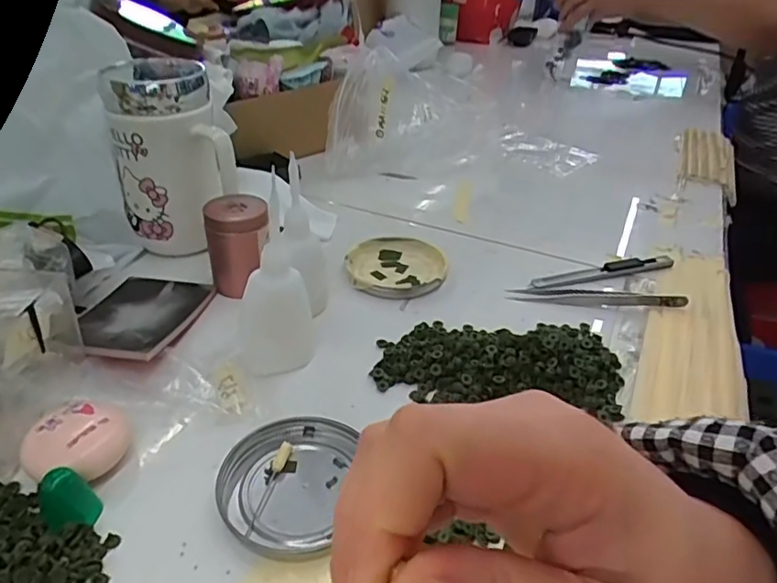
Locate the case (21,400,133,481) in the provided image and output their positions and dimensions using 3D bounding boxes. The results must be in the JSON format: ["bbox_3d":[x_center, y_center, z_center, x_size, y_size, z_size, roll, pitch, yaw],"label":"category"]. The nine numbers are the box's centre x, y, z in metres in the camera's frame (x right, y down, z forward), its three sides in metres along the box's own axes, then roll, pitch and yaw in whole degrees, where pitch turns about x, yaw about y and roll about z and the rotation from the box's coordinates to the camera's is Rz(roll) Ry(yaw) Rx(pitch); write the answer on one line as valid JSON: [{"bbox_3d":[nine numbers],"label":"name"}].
[{"bbox_3d":[-0.156,0.076,0.296,0.047,0.020,0.038,-12,37,-22],"label":"case"}]

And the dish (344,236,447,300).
[{"bbox_3d":[0.007,-0.020,0.470,0.077,0.013,0.080,2,34,-2],"label":"dish"}]

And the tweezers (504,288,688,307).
[{"bbox_3d":[0.156,0.001,0.442,0.126,0.013,0.015,6,34,3],"label":"tweezers"}]

